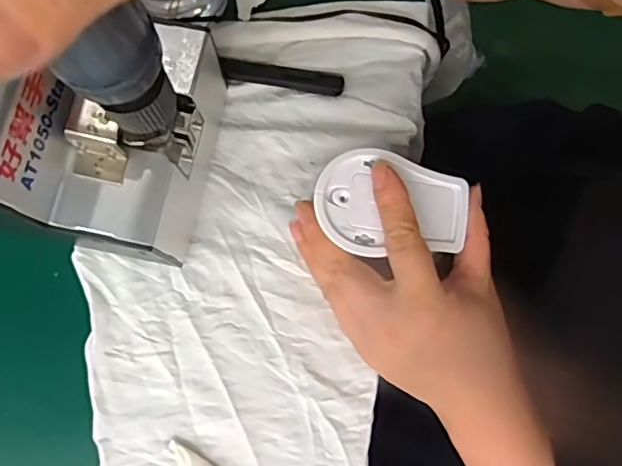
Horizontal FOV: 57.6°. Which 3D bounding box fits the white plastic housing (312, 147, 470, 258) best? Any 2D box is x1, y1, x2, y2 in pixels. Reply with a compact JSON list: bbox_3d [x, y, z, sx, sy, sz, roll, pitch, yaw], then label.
[{"bbox_3d":[0.046,-0.015,0.325,0.085,0.010,0.059,19,78,4],"label":"white plastic housing"}]

